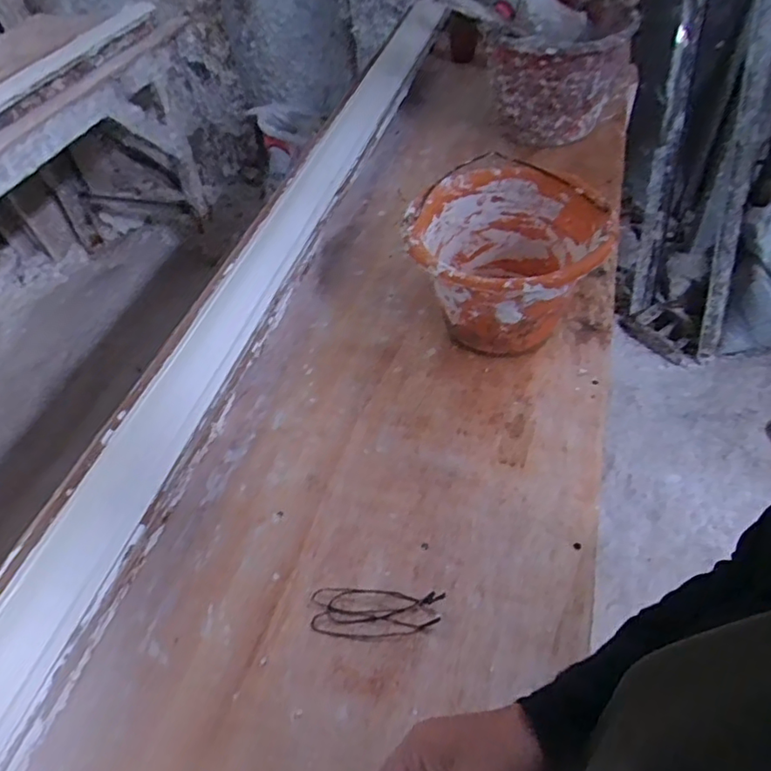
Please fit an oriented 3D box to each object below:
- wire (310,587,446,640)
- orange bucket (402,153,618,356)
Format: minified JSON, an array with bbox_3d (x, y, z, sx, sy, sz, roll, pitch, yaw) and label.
[{"bbox_3d":[-0.009,0.224,0.584,0.129,0.006,0.047,-1,48,5],"label":"wire"},{"bbox_3d":[0.160,-0.154,0.786,0.234,0.168,0.247,-3,48,3],"label":"orange bucket"}]

